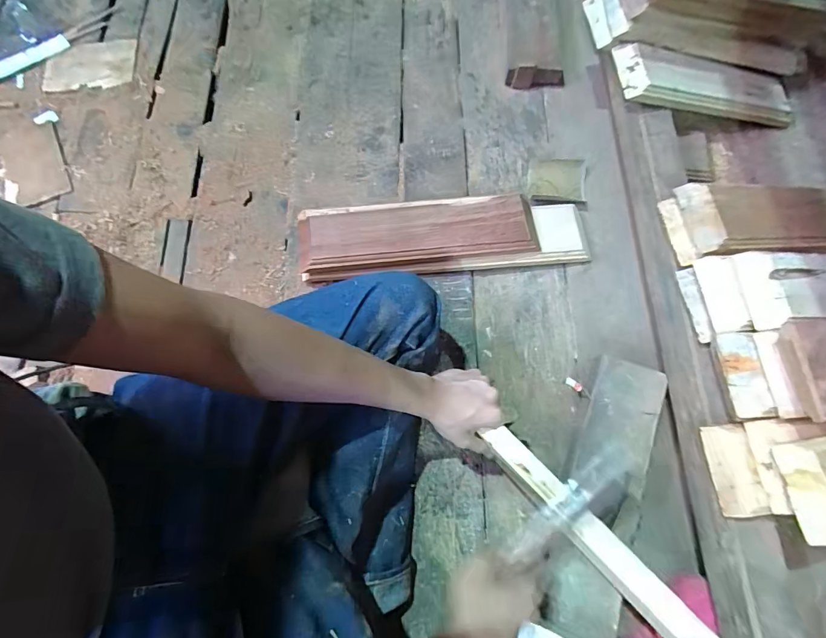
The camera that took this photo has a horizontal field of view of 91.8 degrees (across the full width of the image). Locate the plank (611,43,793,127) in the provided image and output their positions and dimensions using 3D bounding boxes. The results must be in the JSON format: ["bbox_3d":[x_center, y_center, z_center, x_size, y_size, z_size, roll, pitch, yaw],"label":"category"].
[{"bbox_3d":[0.520,-0.409,0.705,0.360,0.046,0.097,0,72,-17],"label":"plank"}]

